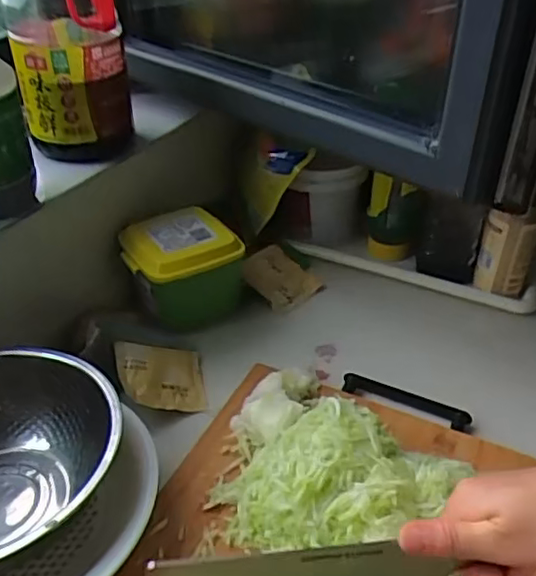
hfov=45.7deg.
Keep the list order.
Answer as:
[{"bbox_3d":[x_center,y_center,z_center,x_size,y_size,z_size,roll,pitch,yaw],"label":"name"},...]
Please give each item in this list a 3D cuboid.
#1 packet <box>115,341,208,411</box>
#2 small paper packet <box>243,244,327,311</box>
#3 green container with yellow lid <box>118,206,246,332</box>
[{"bbox_3d":[-0.104,0.087,0.630,0.091,0.011,0.071,12,48,-27],"label":"packet"},{"bbox_3d":[0.016,-0.014,0.783,0.089,0.012,0.079,44,55,16],"label":"small paper packet"},{"bbox_3d":[-0.091,-0.022,0.719,0.128,0.095,0.106,-11,38,-16],"label":"green container with yellow lid"}]

